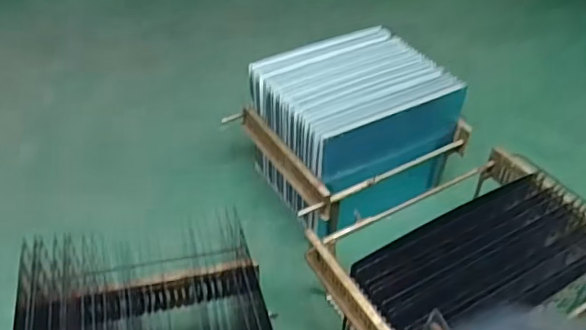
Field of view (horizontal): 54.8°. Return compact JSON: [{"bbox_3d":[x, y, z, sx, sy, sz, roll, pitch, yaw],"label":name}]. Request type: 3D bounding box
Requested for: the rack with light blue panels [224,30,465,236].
[{"bbox_3d":[0.163,-0.090,1.446,0.449,0.337,0.389,-20,46,-23],"label":"rack with light blue panels"}]

